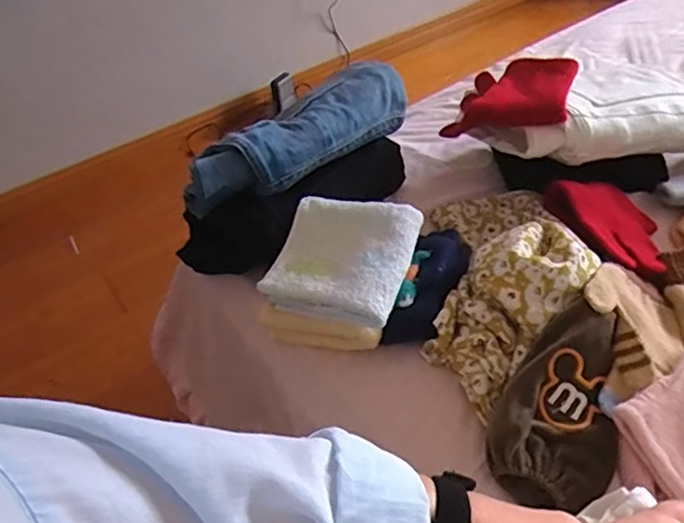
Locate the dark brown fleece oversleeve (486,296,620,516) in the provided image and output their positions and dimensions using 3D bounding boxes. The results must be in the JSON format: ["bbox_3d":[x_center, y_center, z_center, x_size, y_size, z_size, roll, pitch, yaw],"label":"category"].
[{"bbox_3d":[0.177,0.111,0.456,0.091,0.028,0.156,28,76,7],"label":"dark brown fleece oversleeve"}]

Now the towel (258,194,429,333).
[{"bbox_3d":[-0.001,-0.004,0.538,0.121,0.029,0.114,10,60,27],"label":"towel"}]

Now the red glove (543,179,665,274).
[{"bbox_3d":[0.280,-0.046,0.586,0.090,0.042,0.123,-27,49,-19],"label":"red glove"}]

